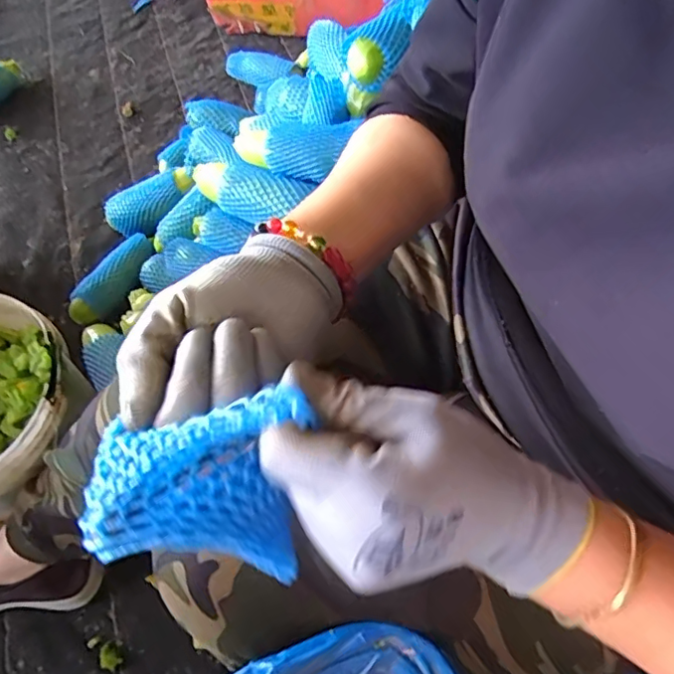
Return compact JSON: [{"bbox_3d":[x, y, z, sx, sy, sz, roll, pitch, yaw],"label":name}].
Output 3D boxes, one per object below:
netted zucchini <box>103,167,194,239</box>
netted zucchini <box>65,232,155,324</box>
[{"bbox_3d":[-0.326,-0.238,0.988,0.197,0.052,0.084,-23,57,19],"label":"netted zucchini"},{"bbox_3d":[-0.377,-0.095,0.955,0.060,0.059,0.183,24,62,16],"label":"netted zucchini"}]

